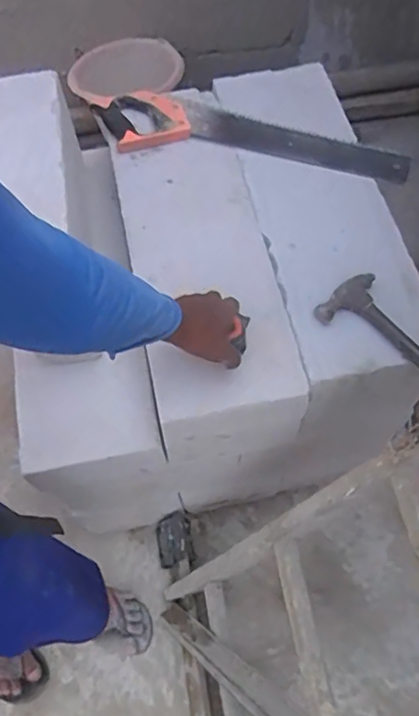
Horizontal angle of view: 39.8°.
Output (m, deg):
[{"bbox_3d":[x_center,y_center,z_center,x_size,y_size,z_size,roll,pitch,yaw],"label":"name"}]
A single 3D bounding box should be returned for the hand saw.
[{"bbox_3d":[0.062,-0.364,0.943,0.503,0.024,0.119,9,63,6],"label":"hand saw"}]

